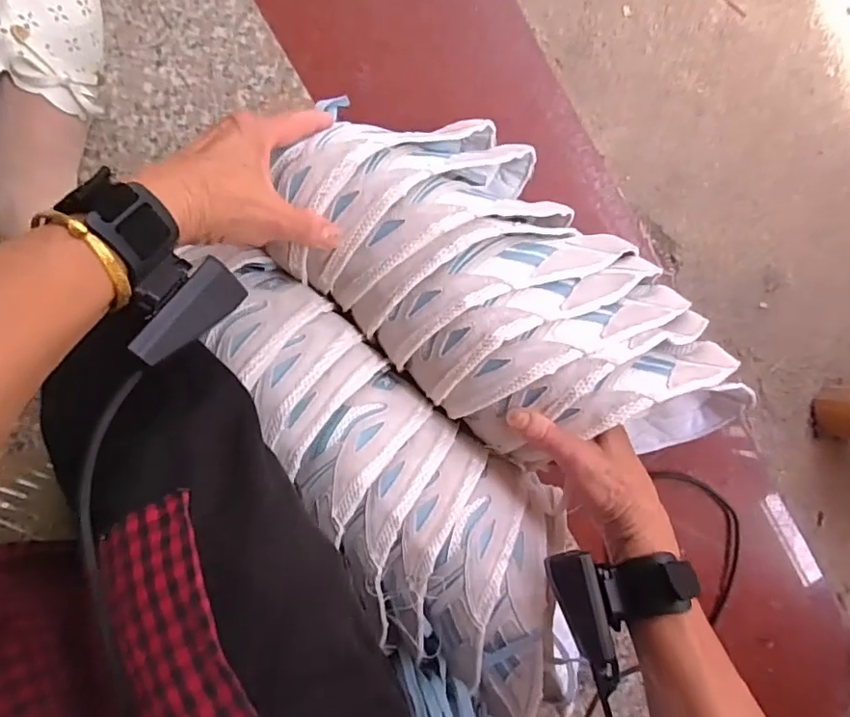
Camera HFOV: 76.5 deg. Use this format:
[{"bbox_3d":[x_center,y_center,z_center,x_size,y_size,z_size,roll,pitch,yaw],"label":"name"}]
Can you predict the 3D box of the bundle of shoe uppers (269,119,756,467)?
[{"bbox_3d":[0.074,-0.050,0.438,0.363,0.143,0.204,42,87,-8],"label":"bundle of shoe uppers"}]

